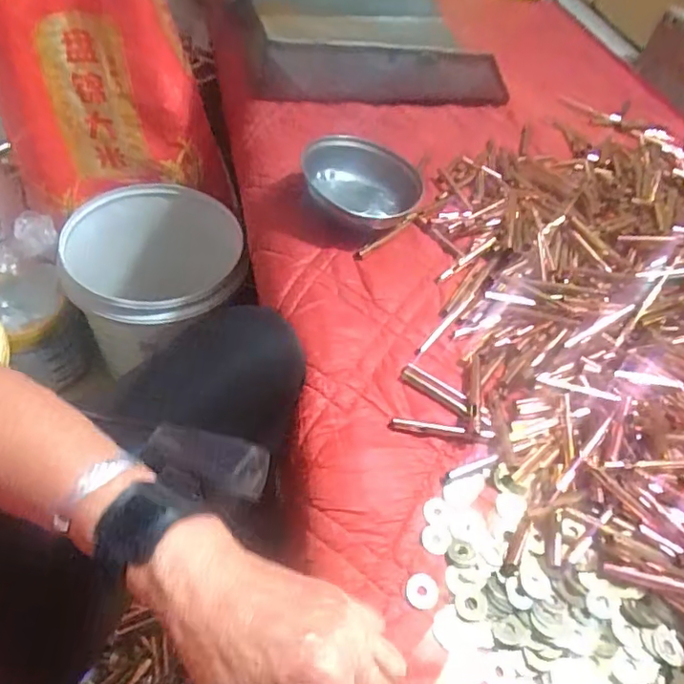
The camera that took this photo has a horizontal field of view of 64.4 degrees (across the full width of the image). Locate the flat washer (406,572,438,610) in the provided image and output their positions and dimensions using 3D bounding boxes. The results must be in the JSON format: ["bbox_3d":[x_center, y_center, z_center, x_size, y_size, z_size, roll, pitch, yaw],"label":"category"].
[{"bbox_3d":[0.058,0.179,0.390,0.023,0.004,0.024,5,53,-1],"label":"flat washer"}]

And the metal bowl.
[{"bbox_3d":[0.023,-0.179,0.622,0.132,0.057,0.151,7,51,-5],"label":"metal bowl"}]

